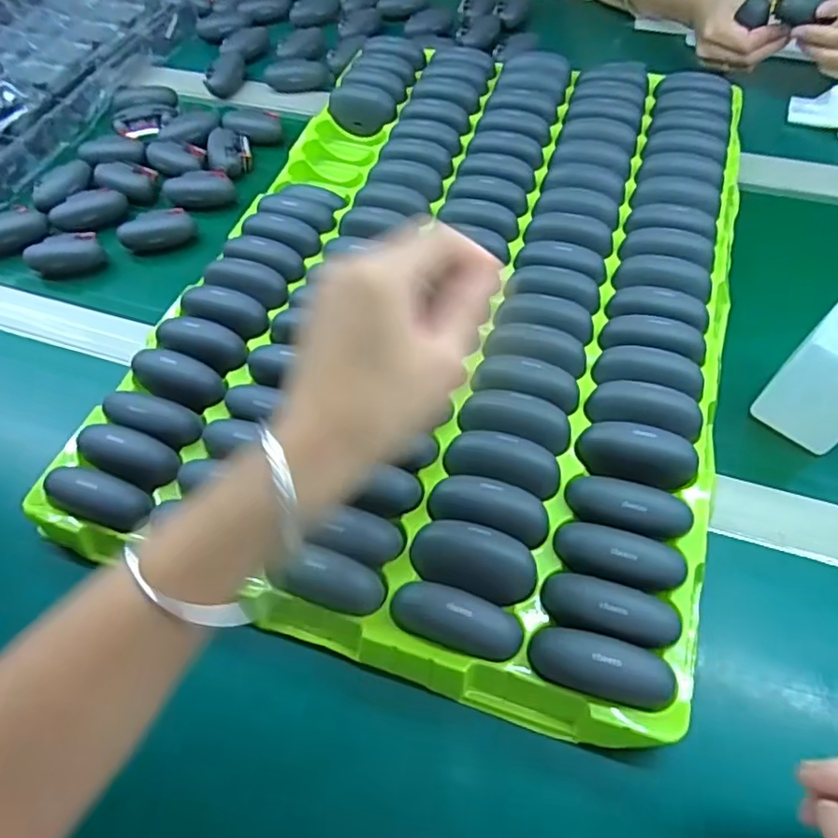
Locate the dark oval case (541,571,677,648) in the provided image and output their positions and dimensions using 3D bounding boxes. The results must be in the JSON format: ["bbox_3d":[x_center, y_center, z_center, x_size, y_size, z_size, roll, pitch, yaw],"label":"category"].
[{"bbox_3d":[0.098,0.098,0.297,0.068,0.025,0.026,18,60,14],"label":"dark oval case"}]

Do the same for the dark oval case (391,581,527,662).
[{"bbox_3d":[0.019,0.102,0.299,0.068,0.023,0.028,16,60,13],"label":"dark oval case"}]

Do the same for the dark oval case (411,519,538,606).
[{"bbox_3d":[0.030,0.077,0.322,0.068,0.020,0.034,15,59,12],"label":"dark oval case"}]

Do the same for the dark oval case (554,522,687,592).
[{"bbox_3d":[0.110,0.073,0.314,0.068,0.021,0.032,5,58,6],"label":"dark oval case"}]

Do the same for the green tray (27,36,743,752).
[{"bbox_3d":[0.031,-0.112,0.450,0.382,0.046,0.561,14,59,12],"label":"green tray"}]

